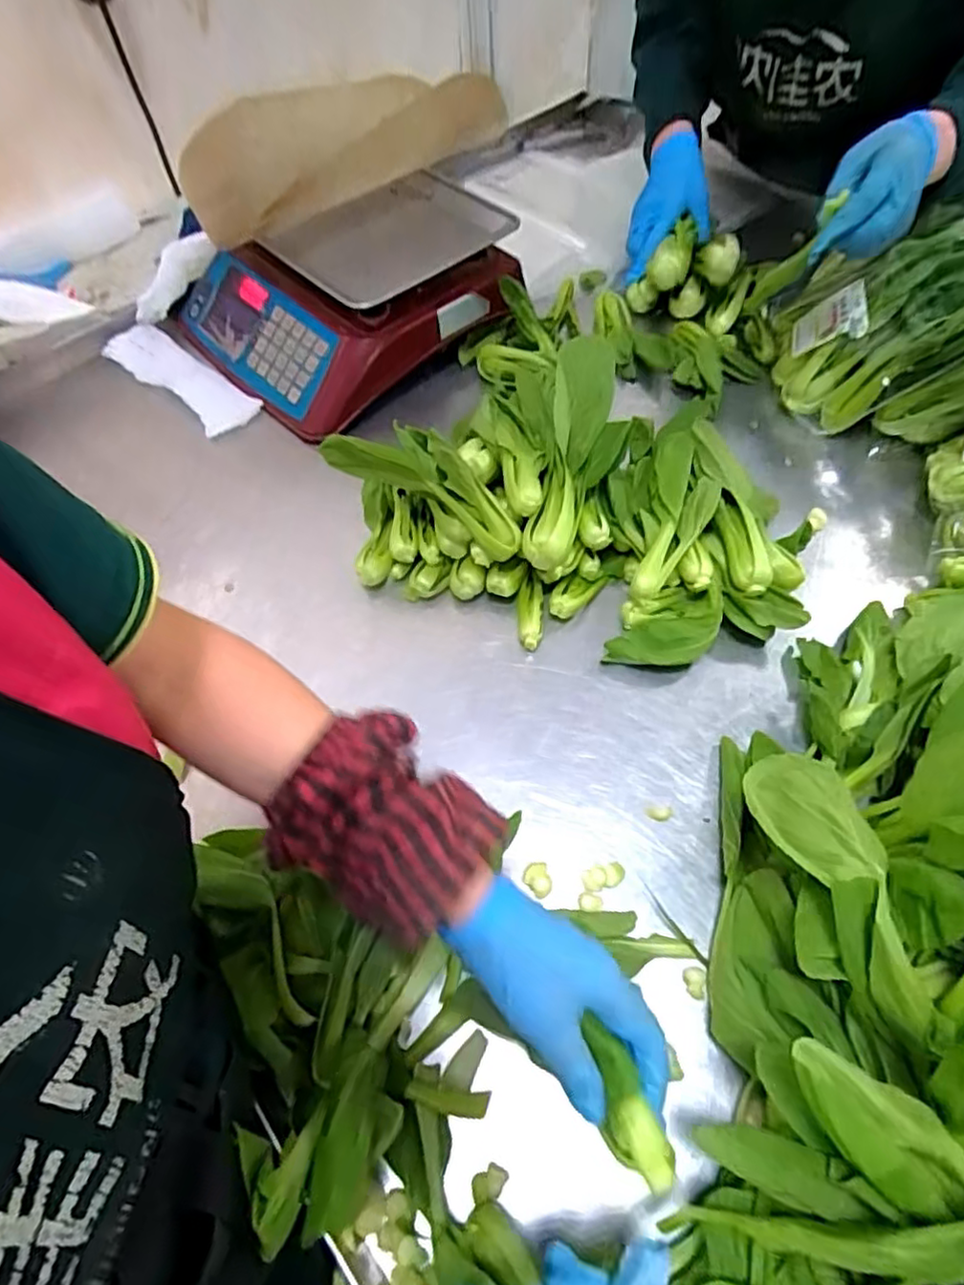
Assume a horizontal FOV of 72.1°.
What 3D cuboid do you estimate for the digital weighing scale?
[{"bbox_3d":[-0.173,-0.435,0.804,0.345,0.125,0.345,-38,63,-17],"label":"digital weighing scale"}]

